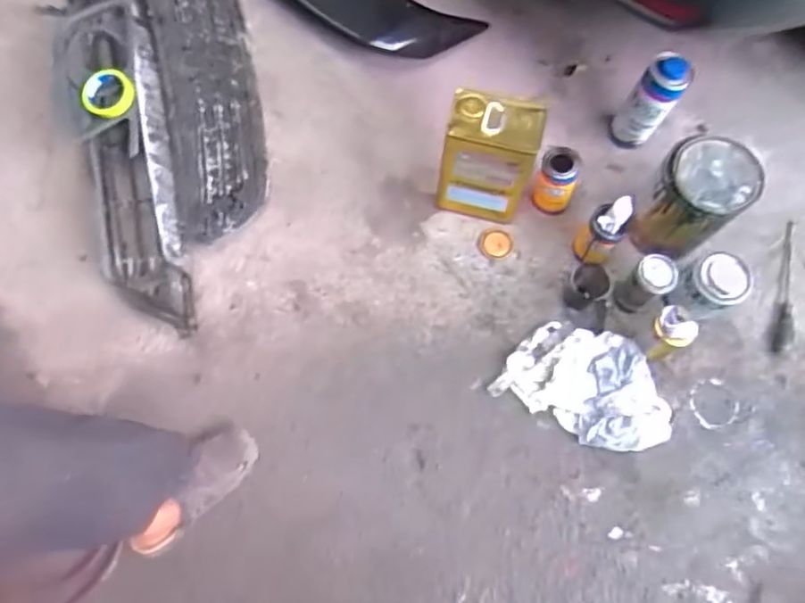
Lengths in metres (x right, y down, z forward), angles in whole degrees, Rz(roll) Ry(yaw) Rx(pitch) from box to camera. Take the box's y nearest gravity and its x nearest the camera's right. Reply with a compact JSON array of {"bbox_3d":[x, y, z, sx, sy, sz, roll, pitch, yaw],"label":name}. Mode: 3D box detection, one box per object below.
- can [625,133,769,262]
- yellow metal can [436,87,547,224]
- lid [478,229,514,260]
[{"bbox_3d":[0.544,-0.188,1.183,0.158,0.189,0.182,42,76,12],"label":"can"},{"bbox_3d":[0.161,-0.265,1.192,0.171,0.263,0.126,16,72,4],"label":"yellow metal can"},{"bbox_3d":[0.189,-0.118,1.260,0.067,0.009,0.064,0,72,-1],"label":"lid"}]

